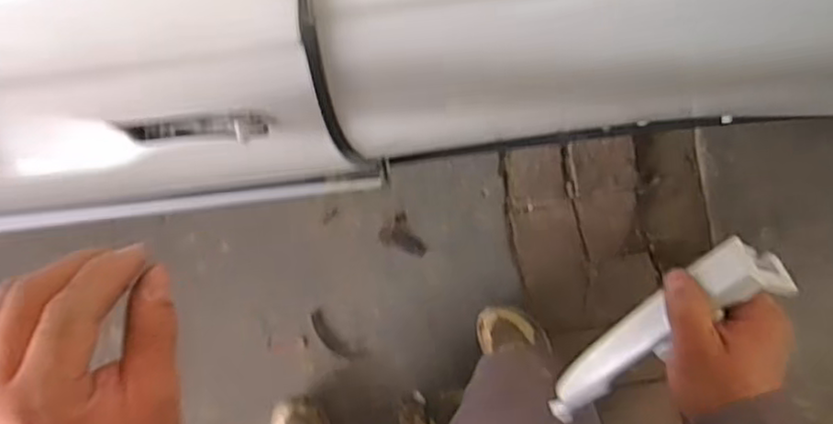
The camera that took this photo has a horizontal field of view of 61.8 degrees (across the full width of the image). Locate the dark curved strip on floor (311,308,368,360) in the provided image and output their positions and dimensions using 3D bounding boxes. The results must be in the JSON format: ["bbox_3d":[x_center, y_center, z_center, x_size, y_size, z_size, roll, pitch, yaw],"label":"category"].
[{"bbox_3d":[-0.147,0.228,1.254,0.119,0.004,0.041,40,88,0],"label":"dark curved strip on floor"}]

